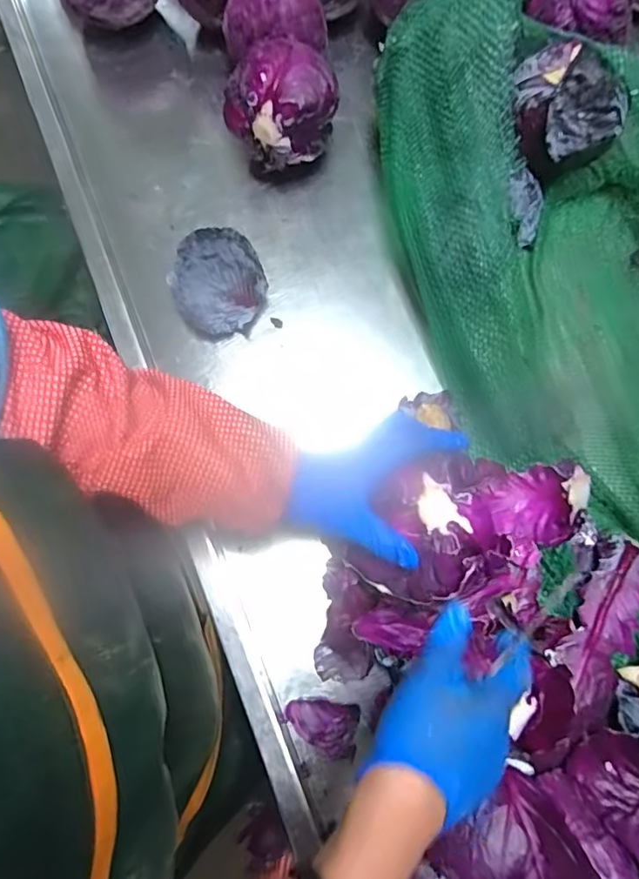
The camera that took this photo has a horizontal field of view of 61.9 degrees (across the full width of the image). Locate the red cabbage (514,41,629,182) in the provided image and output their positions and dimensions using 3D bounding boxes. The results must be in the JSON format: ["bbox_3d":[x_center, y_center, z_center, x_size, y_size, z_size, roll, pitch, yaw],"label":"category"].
[{"bbox_3d":[0.251,-0.339,0.551,0.106,0.095,0.103,0,75,-1],"label":"red cabbage"}]

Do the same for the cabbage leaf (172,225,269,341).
[{"bbox_3d":[-0.106,-0.162,0.558,0.094,0.048,0.100,0,75,-1],"label":"cabbage leaf"}]

